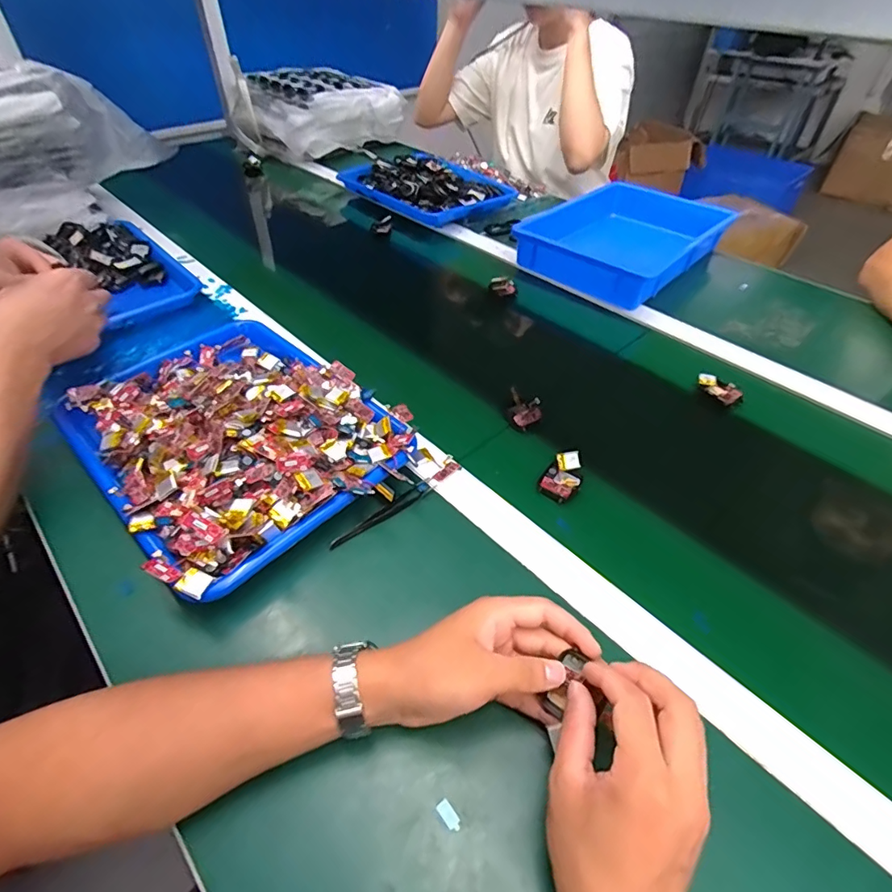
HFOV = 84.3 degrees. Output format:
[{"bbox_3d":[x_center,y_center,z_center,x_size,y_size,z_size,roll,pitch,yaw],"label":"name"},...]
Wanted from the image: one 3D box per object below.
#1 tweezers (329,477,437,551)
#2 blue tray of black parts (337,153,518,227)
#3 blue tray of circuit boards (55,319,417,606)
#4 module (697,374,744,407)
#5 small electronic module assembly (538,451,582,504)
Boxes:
[{"bbox_3d":[-0.057,0.065,0.468,0.117,0.015,0.014,-32,55,-28],"label":"tweezers"},{"bbox_3d":[-0.037,-0.524,0.988,0.219,0.035,0.301,-34,56,-29],"label":"blue tray of black parts"},{"bbox_3d":[-0.218,-0.021,0.512,0.260,0.080,0.330,-35,57,-30],"label":"blue tray of circuit boards"},{"bbox_3d":[0.334,-0.069,0.602,0.028,0.017,0.054,-34,56,-30],"label":"module"},{"bbox_3d":[0.120,0.031,0.497,0.036,0.022,0.052,28,52,23],"label":"small electronic module assembly"}]

